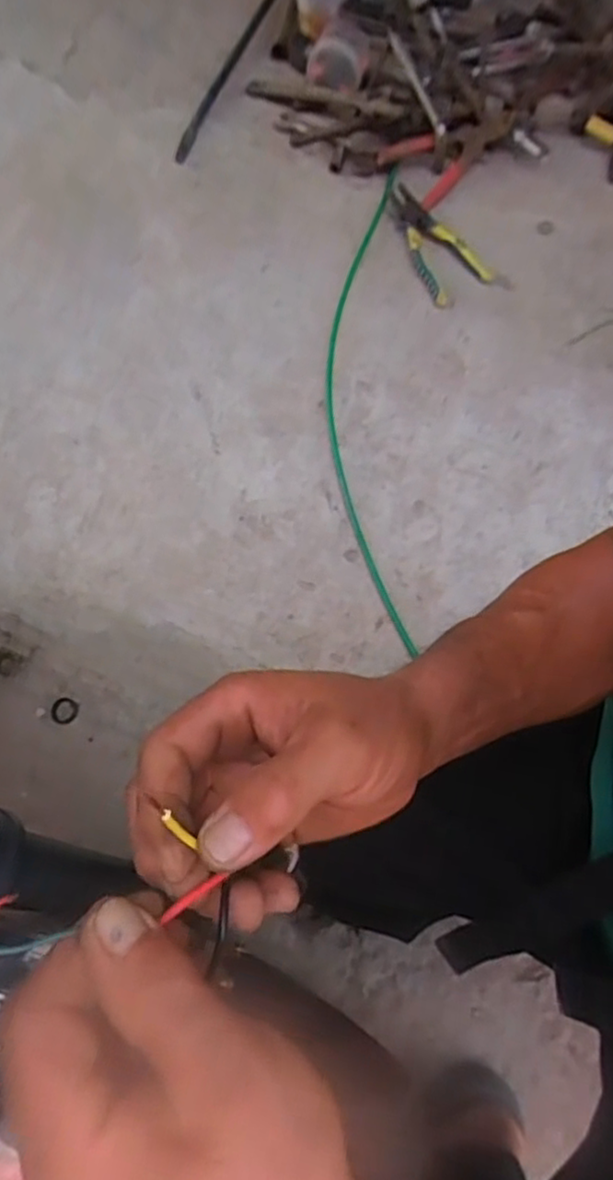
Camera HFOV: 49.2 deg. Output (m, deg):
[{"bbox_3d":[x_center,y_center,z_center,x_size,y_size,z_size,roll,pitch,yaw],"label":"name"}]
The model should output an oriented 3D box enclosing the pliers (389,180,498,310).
[{"bbox_3d":[0.182,-0.496,0.951,0.087,0.032,0.194,-25,68,-12],"label":"pliers"}]

